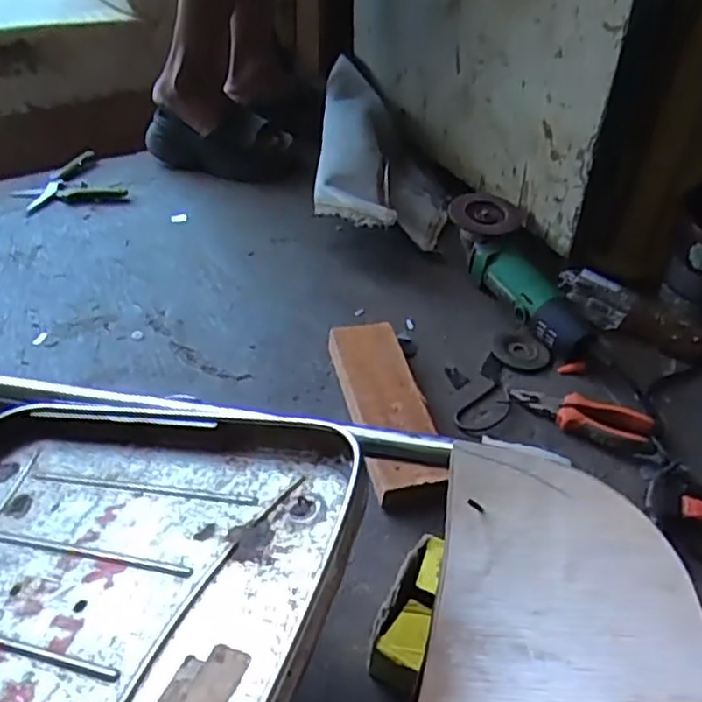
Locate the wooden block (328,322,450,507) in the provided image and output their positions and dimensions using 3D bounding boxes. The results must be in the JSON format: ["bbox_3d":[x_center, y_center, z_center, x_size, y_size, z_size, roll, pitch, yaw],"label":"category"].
[{"bbox_3d":[0.038,0.062,0.765,0.083,0.036,0.245,-7,44,-10],"label":"wooden block"}]

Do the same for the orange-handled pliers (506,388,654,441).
[{"bbox_3d":[0.259,0.069,0.781,0.153,0.024,0.045,13,44,10],"label":"orange-handled pliers"}]

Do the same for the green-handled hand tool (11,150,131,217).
[{"bbox_3d":[-0.446,-0.257,1.085,0.141,0.019,0.152,-27,51,-28],"label":"green-handled hand tool"}]

